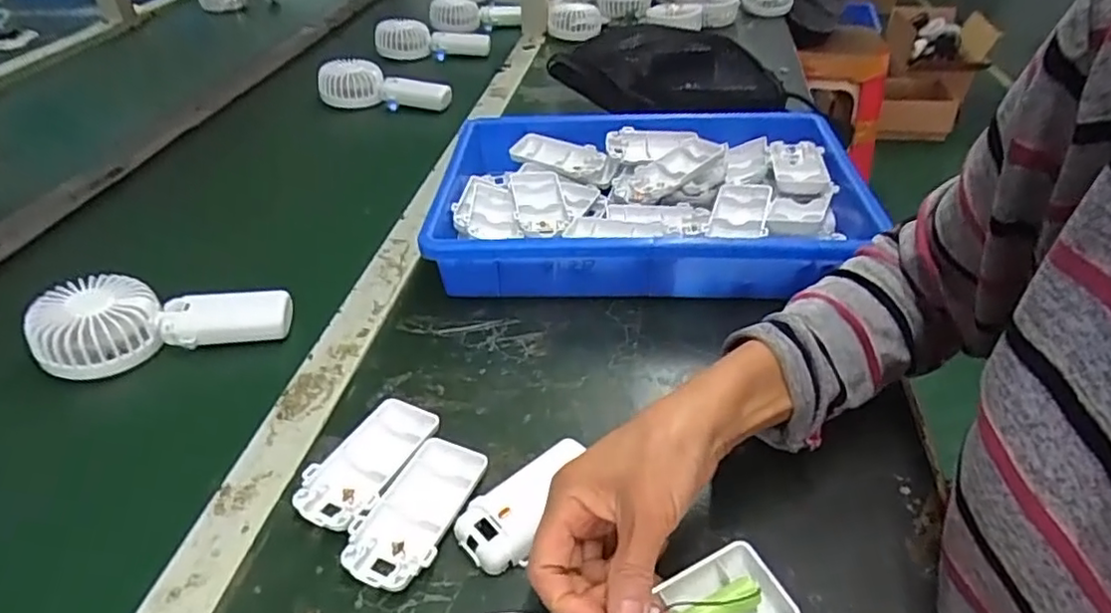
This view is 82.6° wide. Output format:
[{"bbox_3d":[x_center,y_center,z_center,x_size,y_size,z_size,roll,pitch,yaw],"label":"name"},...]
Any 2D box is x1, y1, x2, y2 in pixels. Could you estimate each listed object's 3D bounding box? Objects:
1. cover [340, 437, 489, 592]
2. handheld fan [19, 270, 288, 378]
[{"bbox_3d":[-0.080,0.120,0.370,0.050,0.015,0.095,13,42,15],"label":"cover"},{"bbox_3d":[-0.312,0.007,0.494,0.181,0.043,0.084,1,40,1],"label":"handheld fan"}]

